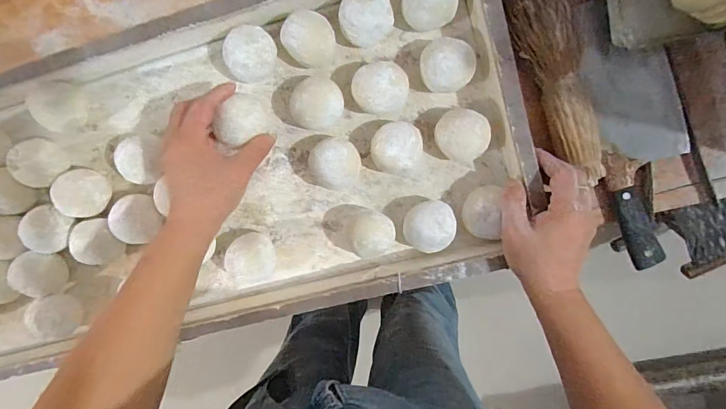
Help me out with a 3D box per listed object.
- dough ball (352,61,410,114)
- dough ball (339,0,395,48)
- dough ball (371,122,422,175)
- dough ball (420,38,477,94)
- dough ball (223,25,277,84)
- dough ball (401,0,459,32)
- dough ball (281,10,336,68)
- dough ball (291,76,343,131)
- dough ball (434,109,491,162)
[{"bbox_3d":[0.019,-0.120,0.423,0.056,0.050,0.048,-11,96,5],"label":"dough ball"},{"bbox_3d":[0.004,-0.192,0.415,0.052,0.051,0.051,0,97,4],"label":"dough ball"},{"bbox_3d":[0.036,-0.060,0.431,0.051,0.048,0.052,0,97,4],"label":"dough ball"},{"bbox_3d":[0.086,-0.140,0.413,0.051,0.052,0.050,0,97,4],"label":"dough ball"},{"bbox_3d":[-0.118,-0.158,0.429,0.051,0.053,0.056,28,98,0],"label":"dough ball"},{"bbox_3d":[0.066,-0.203,0.408,0.053,0.048,0.049,0,97,4],"label":"dough ball"},{"bbox_3d":[-0.056,-0.170,0.425,0.053,0.055,0.056,-44,92,8],"label":"dough ball"},{"bbox_3d":[-0.049,-0.107,0.433,0.053,0.047,0.054,0,97,4],"label":"dough ball"},{"bbox_3d":[0.102,-0.072,0.423,0.051,0.049,0.051,0,97,4],"label":"dough ball"}]

